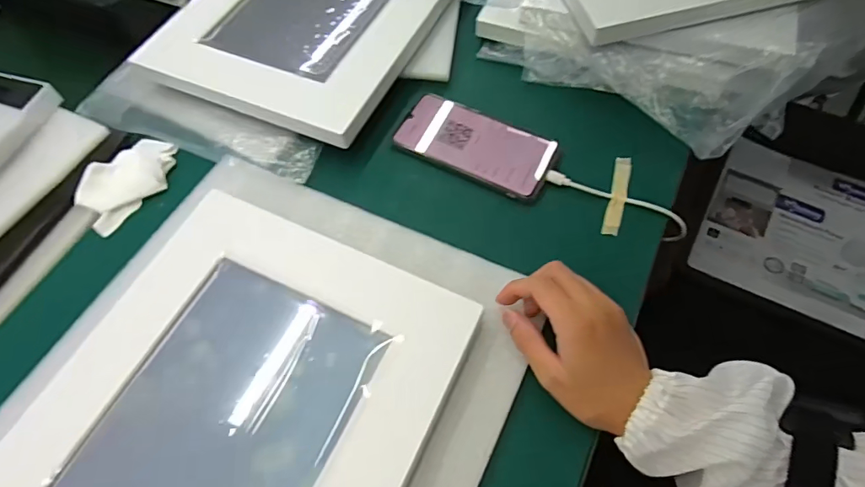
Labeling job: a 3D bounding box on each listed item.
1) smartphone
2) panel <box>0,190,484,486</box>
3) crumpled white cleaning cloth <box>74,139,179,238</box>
[{"bbox_3d":[0.040,-0.096,0.448,0.146,0.016,0.072,27,66,18],"label":"smartphone"},{"bbox_3d":[-0.139,0.123,0.320,0.246,0.025,0.295,22,65,15],"label":"panel"},{"bbox_3d":[-0.283,-0.060,0.447,0.061,0.017,0.096,35,69,21],"label":"crumpled white cleaning cloth"}]

